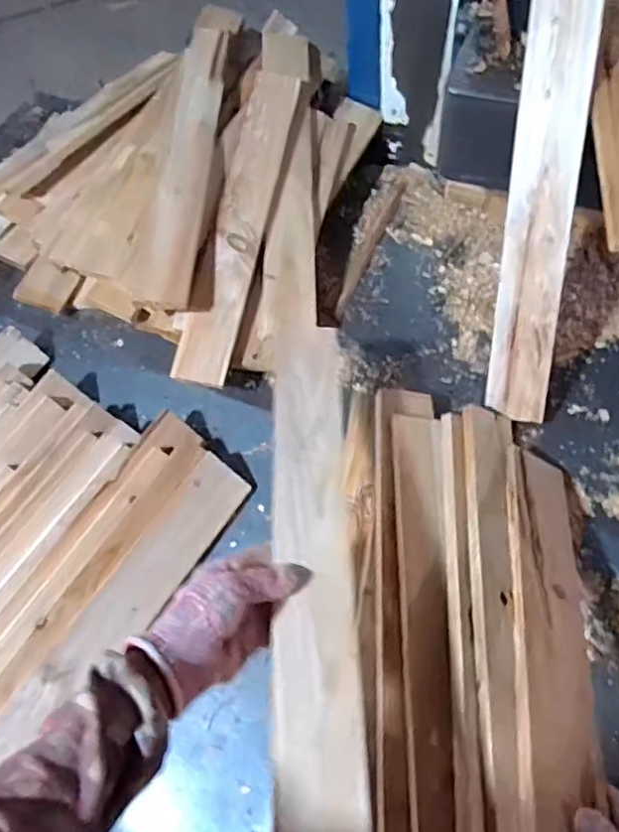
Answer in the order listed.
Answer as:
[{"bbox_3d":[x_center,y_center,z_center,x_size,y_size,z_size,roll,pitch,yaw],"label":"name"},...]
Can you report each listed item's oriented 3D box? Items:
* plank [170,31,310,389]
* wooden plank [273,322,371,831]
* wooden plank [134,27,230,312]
[{"bbox_3d":[-0.080,-0.300,0.851,0.073,0.025,0.551,13,74,-5],"label":"plank"},{"bbox_3d":[0.003,0.109,0.552,0.065,0.015,0.490,-3,54,2],"label":"wooden plank"},{"bbox_3d":[-0.161,-0.356,0.852,0.068,0.027,0.459,5,72,7],"label":"wooden plank"}]

